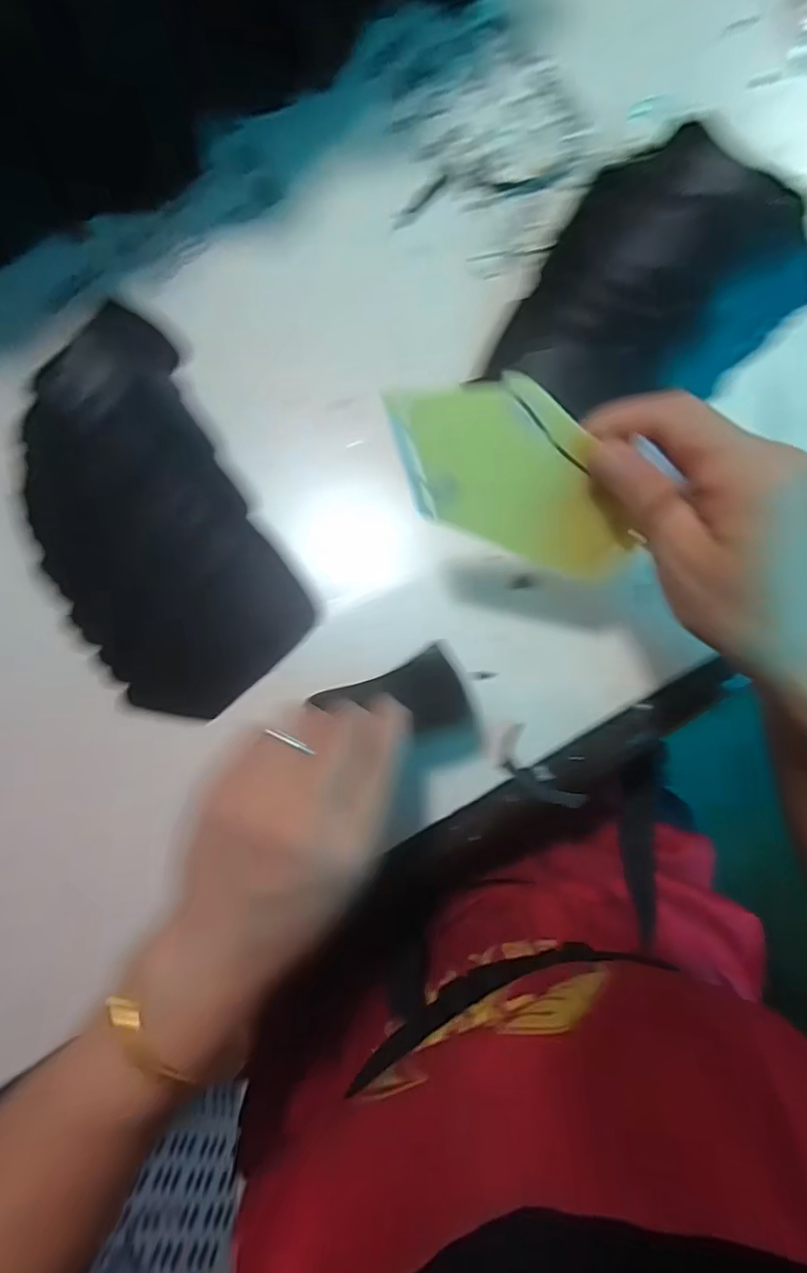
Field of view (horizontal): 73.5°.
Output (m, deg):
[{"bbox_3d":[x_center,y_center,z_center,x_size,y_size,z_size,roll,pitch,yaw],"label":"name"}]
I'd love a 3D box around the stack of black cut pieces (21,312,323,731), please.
[{"bbox_3d":[-0.167,-0.076,0.337,0.131,0.032,0.253,-29,82,0],"label":"stack of black cut pieces"}]

